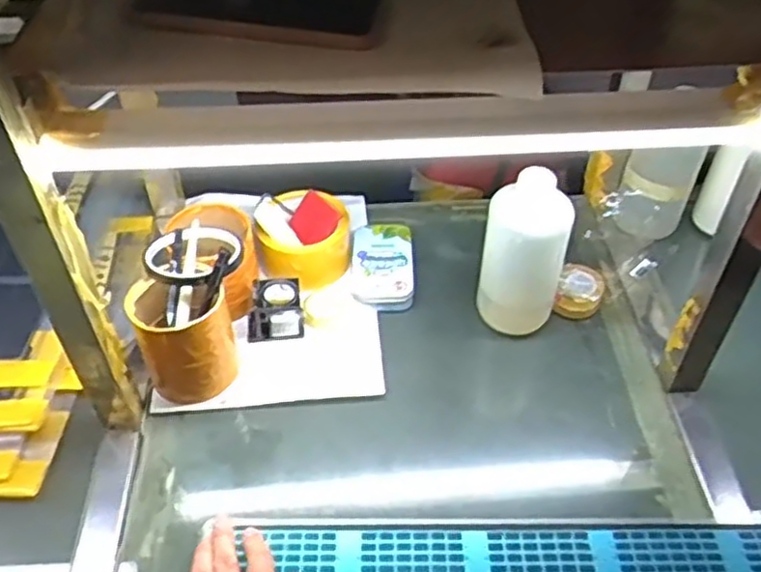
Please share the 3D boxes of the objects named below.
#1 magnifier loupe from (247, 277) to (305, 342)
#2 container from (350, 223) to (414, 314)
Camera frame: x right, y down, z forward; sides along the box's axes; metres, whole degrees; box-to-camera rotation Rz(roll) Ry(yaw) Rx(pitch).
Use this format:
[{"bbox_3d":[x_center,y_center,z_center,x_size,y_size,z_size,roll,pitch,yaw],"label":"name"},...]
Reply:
[{"bbox_3d":[-0.104,0.022,0.705,0.054,0.049,0.039,-6,46,-7],"label":"magnifier loupe"},{"bbox_3d":[0.002,-0.022,0.767,0.065,0.023,0.116,-1,45,-2],"label":"container"}]

